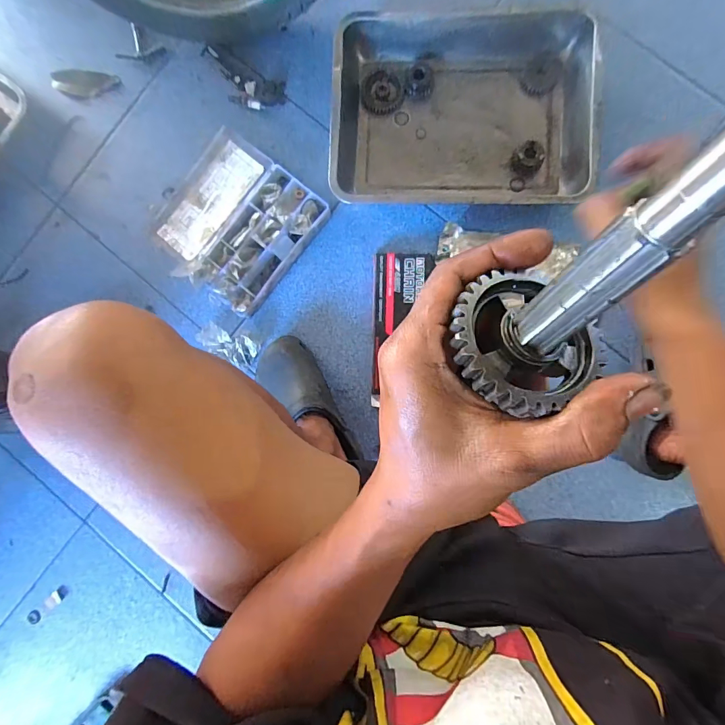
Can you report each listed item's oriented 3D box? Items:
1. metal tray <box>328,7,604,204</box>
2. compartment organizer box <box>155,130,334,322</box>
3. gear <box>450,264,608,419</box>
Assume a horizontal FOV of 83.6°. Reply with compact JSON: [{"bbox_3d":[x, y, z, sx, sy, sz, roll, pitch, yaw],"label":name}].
[{"bbox_3d":[0.156,-0.393,0.633,0.406,0.066,0.284,-2,90,6],"label":"metal tray"},{"bbox_3d":[-0.213,-0.235,0.676,0.233,0.045,0.228,38,94,5],"label":"compartment organizer box"},{"bbox_3d":[0.064,-0.008,0.165,0.057,0.015,0.057,3,68,-9],"label":"gear"}]

